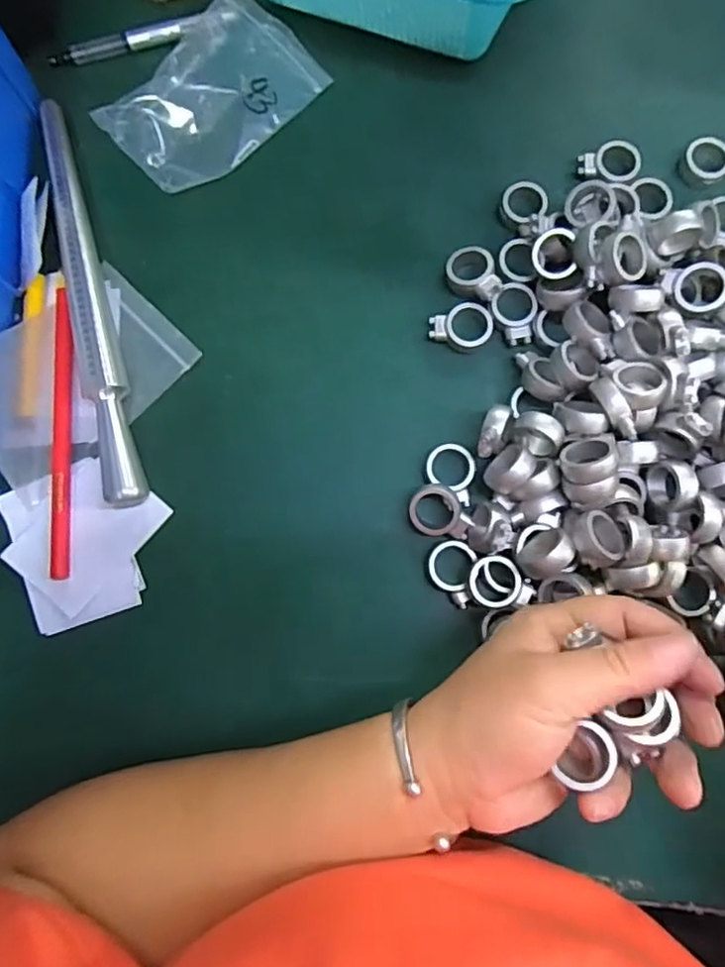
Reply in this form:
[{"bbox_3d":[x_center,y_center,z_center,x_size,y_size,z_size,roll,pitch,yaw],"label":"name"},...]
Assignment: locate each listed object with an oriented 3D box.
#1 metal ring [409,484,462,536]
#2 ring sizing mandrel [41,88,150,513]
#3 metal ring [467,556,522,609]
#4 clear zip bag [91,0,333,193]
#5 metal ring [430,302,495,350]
[{"bbox_3d":[0.037,0.013,0.312,0.026,0.008,0.026,0,81,2],"label":"metal ring"},{"bbox_3d":[-0.148,-0.102,0.327,0.019,0.019,0.232,-14,81,-1],"label":"ring sizing mandrel"},{"bbox_3d":[0.066,0.049,0.304,0.026,0.012,0.025,0,81,2],"label":"metal ring"},{"bbox_3d":[-0.086,-0.225,0.351,0.078,0.016,0.118,40,84,7],"label":"clear zip bag"},{"bbox_3d":[0.054,-0.086,0.334,0.034,0.009,0.026,-10,81,0],"label":"metal ring"}]

